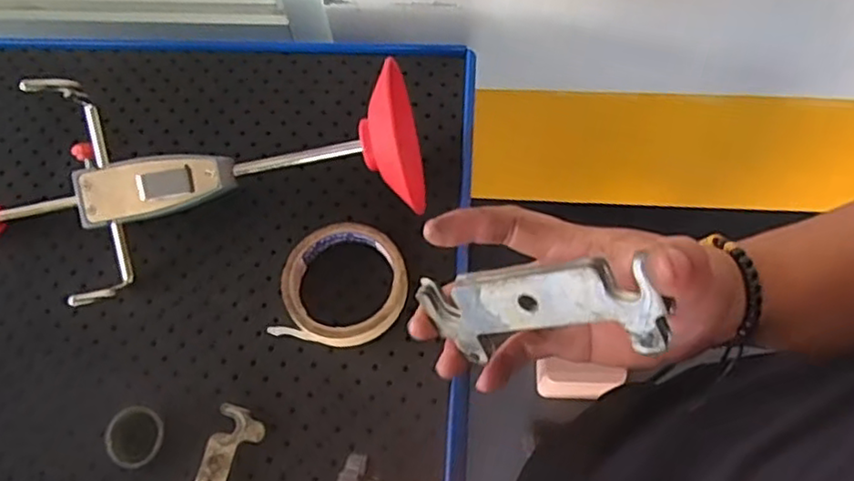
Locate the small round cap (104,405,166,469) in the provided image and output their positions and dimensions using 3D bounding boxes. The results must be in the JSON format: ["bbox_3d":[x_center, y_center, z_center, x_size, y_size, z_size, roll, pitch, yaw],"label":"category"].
[{"bbox_3d":[-0.197,0.134,0.451,0.037,0.022,0.041,-33,68,-12],"label":"small round cap"}]

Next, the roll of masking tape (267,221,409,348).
[{"bbox_3d":[-0.061,0.033,0.496,0.092,0.022,0.090,-1,65,2],"label":"roll of masking tape"}]

